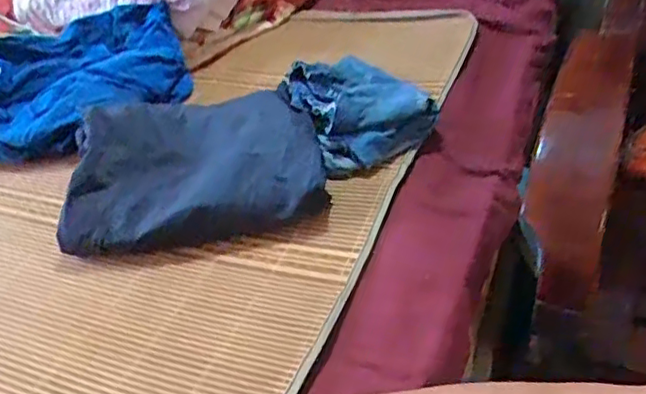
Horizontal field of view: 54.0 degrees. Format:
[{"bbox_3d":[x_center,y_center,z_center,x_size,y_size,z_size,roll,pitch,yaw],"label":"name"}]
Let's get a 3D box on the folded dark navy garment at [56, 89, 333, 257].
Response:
[{"bbox_3d":[-0.156,-0.049,0.752,0.297,0.070,0.248,-14,45,-3],"label":"folded dark navy garment"}]

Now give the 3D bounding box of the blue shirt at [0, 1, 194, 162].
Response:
[{"bbox_3d":[-0.399,-0.177,0.911,0.386,0.097,0.256,-11,39,-6],"label":"blue shirt"}]

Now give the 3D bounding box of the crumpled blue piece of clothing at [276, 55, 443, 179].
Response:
[{"bbox_3d":[0.039,-0.115,0.806,0.147,0.063,0.215,-19,41,-16],"label":"crumpled blue piece of clothing"}]

